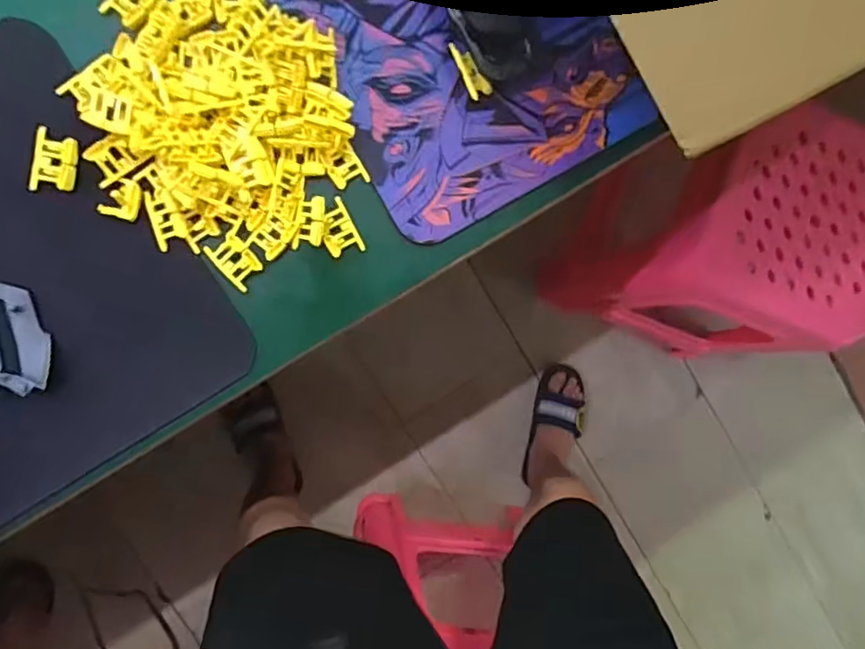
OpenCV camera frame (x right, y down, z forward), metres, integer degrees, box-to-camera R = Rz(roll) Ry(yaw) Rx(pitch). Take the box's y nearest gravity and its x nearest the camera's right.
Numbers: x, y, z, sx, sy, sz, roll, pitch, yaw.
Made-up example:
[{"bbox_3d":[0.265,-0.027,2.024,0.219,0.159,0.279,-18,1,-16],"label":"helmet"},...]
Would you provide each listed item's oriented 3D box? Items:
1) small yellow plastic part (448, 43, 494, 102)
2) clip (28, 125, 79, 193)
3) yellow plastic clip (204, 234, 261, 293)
[{"bbox_3d":[0.028,-0.191,0.431,0.019,0.014,0.042,-30,98,-3],"label":"small yellow plastic part"},{"bbox_3d":[-0.270,-0.115,0.408,0.027,0.005,0.042,14,94,-8],"label":"clip"},{"bbox_3d":[-0.149,-0.048,0.432,0.027,0.004,0.041,-42,99,-1],"label":"yellow plastic clip"}]

